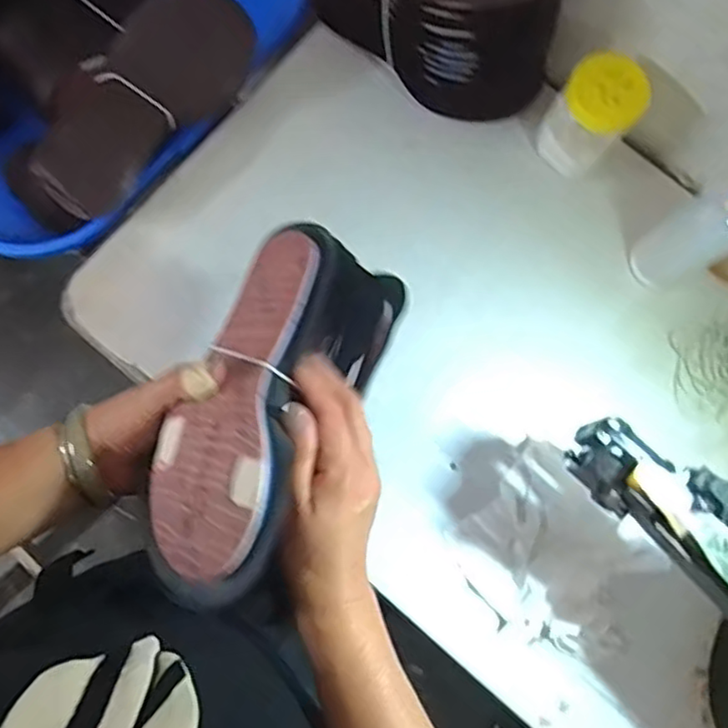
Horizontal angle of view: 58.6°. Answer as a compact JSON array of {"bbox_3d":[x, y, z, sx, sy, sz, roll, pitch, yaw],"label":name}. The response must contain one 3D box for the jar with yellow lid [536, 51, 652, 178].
[{"bbox_3d":[0.220,-0.238,0.633,0.073,0.103,0.068,40,80,6],"label":"jar with yellow lid"}]

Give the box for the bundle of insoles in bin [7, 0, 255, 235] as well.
[{"bbox_3d":[-0.237,-0.265,0.654,0.096,0.094,0.267,44,81,7],"label":"bundle of insoles in bin"}]

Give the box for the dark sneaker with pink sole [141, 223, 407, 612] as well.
[{"bbox_3d":[-0.058,0.023,0.438,0.107,0.097,0.250,9,68,27],"label":"dark sneaker with pink sole"}]

